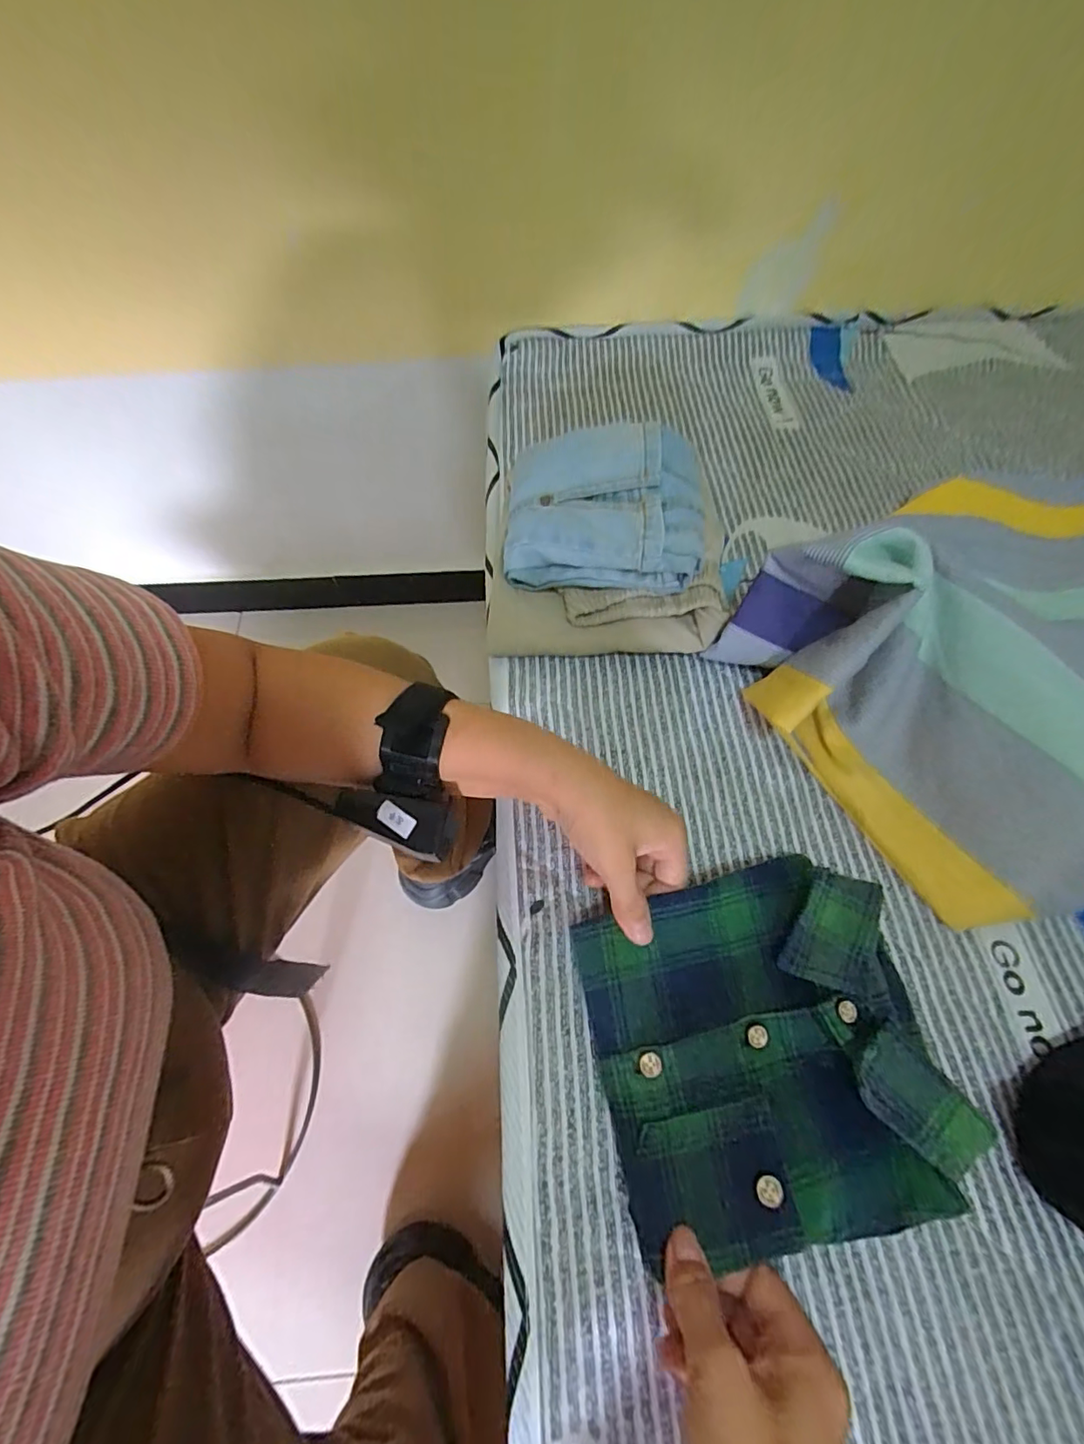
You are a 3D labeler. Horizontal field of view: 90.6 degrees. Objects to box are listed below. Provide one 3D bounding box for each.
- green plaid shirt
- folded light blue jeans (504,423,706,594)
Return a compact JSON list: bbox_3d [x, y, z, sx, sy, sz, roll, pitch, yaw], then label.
[{"bbox_3d":[0.118,0.168,0.286,0.175,0.022,0.166,-9,63,-5],"label":"green plaid shirt"},{"bbox_3d":[0.051,-0.170,0.448,0.155,0.083,0.125,5,63,2],"label":"folded light blue jeans"}]

